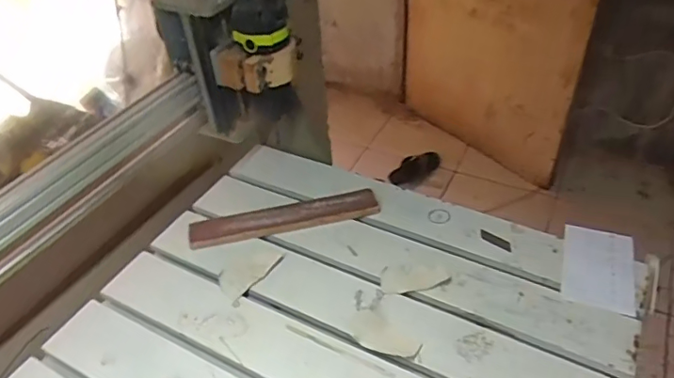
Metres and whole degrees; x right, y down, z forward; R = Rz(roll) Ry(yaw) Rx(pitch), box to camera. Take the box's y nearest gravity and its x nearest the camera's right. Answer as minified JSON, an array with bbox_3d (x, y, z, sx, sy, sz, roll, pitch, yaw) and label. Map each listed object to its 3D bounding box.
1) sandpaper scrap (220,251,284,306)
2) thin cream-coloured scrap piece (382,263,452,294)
[{"bbox_3d":[-0.132,0.120,0.778,0.064,0.015,0.103,26,49,30],"label":"sandpaper scrap"},{"bbox_3d":[0.111,0.126,0.756,0.095,0.013,0.043,-5,41,-1],"label":"thin cream-coloured scrap piece"}]

